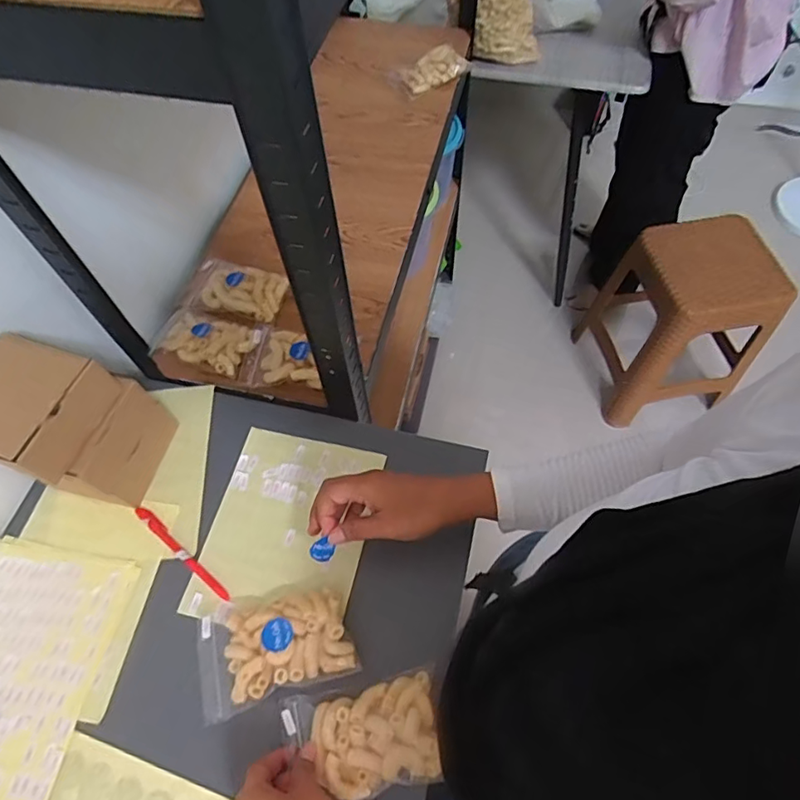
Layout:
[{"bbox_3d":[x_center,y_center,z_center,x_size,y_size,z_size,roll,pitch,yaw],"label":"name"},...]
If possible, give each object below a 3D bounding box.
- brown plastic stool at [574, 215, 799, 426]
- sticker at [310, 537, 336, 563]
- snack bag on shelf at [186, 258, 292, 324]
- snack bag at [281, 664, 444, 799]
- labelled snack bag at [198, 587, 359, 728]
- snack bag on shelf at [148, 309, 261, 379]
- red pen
[{"bbox_3d":[0.696,-0.207,1.363,0.332,0.423,0.321,-6,61,-1],"label":"brown plastic stool"},{"bbox_3d":[-0.071,0.138,0.491,0.020,0.004,0.020,1,80,-7],"label":"sticker"},{"bbox_3d":[-0.225,-0.152,0.734,0.133,0.021,0.081,11,61,8],"label":"snack bag on shelf"},{"bbox_3d":[-0.029,0.286,0.457,0.132,0.023,0.084,-12,60,-4],"label":"snack bag"},{"bbox_3d":[-0.119,0.224,0.499,0.140,0.031,0.094,-16,61,-7],"label":"labelled snack bag"},{"bbox_3d":[-0.253,-0.082,0.692,0.135,0.022,0.079,15,62,11],"label":"snack bag on shelf"},{"bbox_3d":[-0.226,0.157,0.555,0.143,0.006,0.013,35,67,20],"label":"red pen"}]

